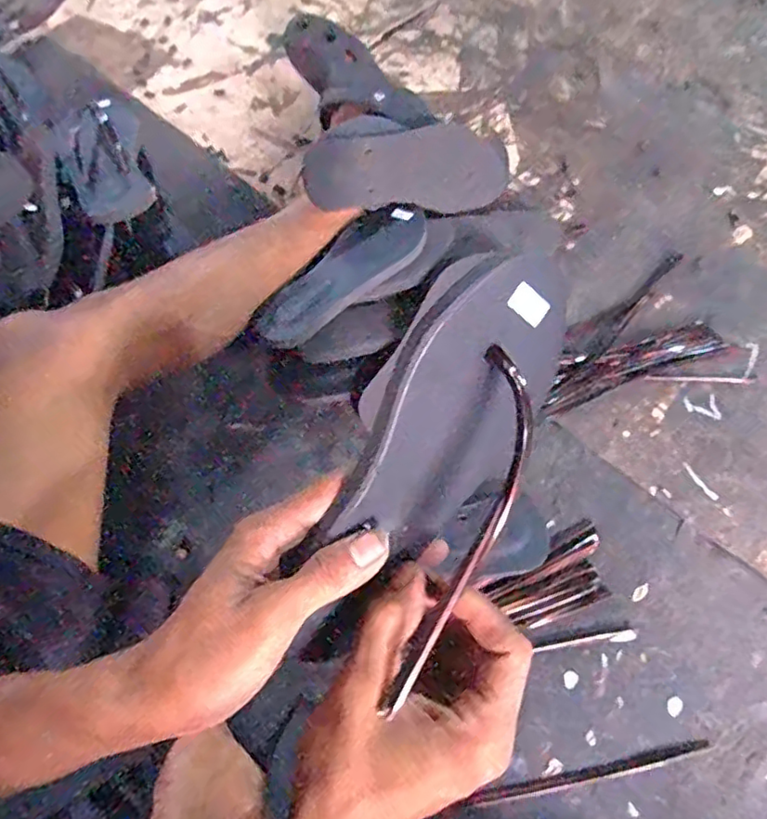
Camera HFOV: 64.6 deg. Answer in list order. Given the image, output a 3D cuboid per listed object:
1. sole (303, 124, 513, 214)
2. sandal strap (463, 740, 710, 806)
[{"bbox_3d":[0.029,-0.271,0.687,0.230,0.020,0.091,-3,99,-8],"label":"sole"},{"bbox_3d":[0.165,0.291,0.484,0.194,0.006,0.012,-10,67,-6],"label":"sandal strap"}]

